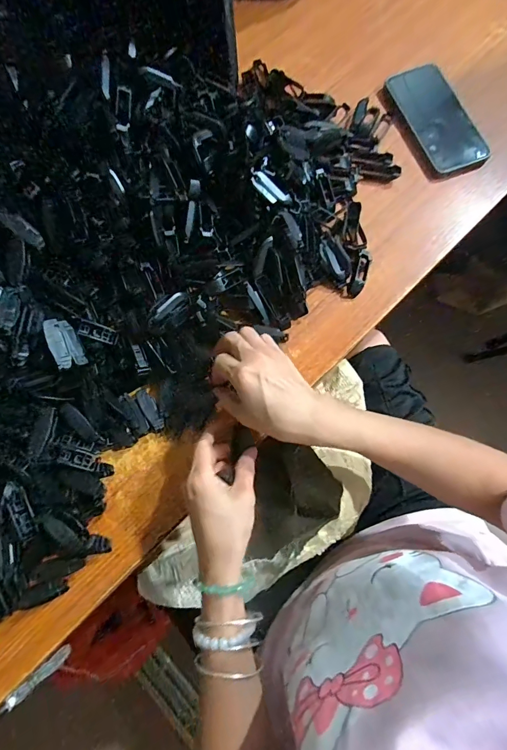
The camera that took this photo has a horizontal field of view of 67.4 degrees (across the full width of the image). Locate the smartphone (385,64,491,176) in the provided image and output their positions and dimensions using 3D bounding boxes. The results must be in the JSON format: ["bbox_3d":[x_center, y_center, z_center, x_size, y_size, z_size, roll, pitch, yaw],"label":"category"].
[{"bbox_3d":[0.243,-0.336,0.500,0.077,0.015,0.166,-16,76,-3],"label":"smartphone"}]

